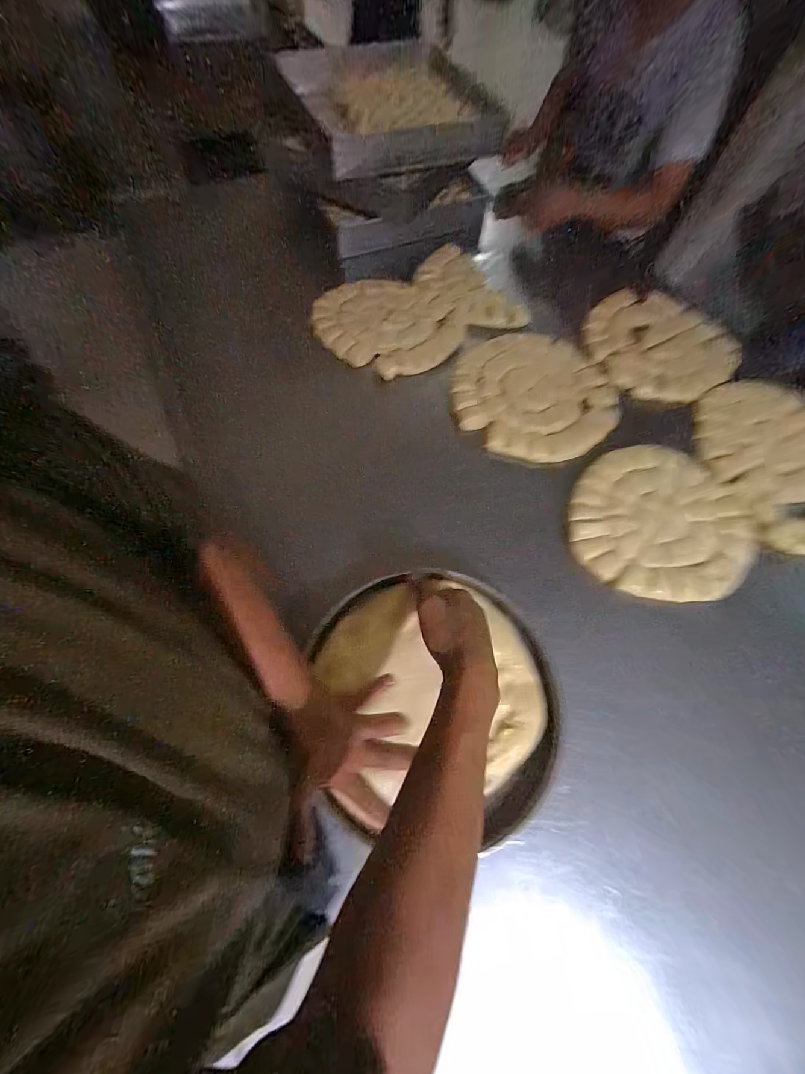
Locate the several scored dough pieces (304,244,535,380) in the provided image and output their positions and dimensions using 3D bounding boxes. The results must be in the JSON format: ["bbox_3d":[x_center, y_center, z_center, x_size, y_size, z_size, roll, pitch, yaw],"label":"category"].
[{"bbox_3d":[0.030,-0.457,0.718,0.396,0.021,0.244,-28,71,-13],"label":"several scored dough pieces"}]

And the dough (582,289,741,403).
[{"bbox_3d":[0.513,-0.396,0.734,0.295,0.018,0.279,1,67,-2],"label":"dough"}]

